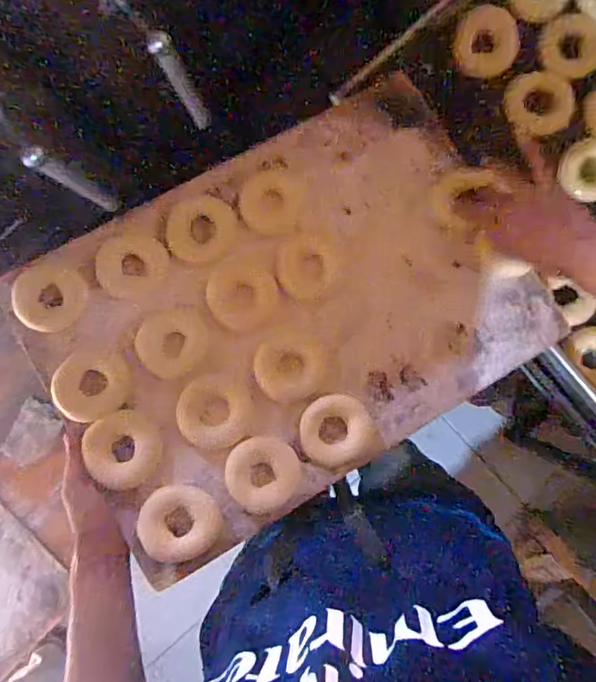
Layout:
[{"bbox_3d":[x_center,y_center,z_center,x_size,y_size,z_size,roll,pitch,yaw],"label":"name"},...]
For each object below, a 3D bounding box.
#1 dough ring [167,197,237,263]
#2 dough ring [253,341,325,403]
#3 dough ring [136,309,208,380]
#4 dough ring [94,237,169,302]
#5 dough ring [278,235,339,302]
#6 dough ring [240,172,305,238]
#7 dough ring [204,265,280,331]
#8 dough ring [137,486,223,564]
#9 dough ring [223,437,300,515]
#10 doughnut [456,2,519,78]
[{"bbox_3d":[-0.123,-0.144,0.639,0.084,0.017,0.085,0,91,4],"label":"dough ring"},{"bbox_3d":[-0.011,0.038,0.626,0.082,0.018,0.073,2,91,4],"label":"dough ring"},{"bbox_3d":[-0.156,0.004,0.621,0.085,0.013,0.082,0,91,4],"label":"dough ring"},{"bbox_3d":[-0.207,-0.092,0.626,0.082,0.020,0.077,0,91,4],"label":"dough ring"},{"bbox_3d":[0.012,-0.097,0.648,0.076,0.023,0.084,1,91,4],"label":"dough ring"},{"bbox_3d":[-0.033,-0.181,0.655,0.079,0.023,0.085,0,91,4],"label":"dough ring"},{"bbox_3d":[-0.071,-0.056,0.632,0.084,0.017,0.080,0,91,4],"label":"dough ring"},{"bbox_3d":[-0.141,0.217,0.593,0.093,0.023,0.082,3,91,4],"label":"dough ring"},{"bbox_3d":[-0.042,0.164,0.610,0.086,0.015,0.090,0,91,4],"label":"dough ring"},{"bbox_3d":[0.285,-0.449,0.750,0.094,0.023,0.099,6,91,4],"label":"doughnut"}]

